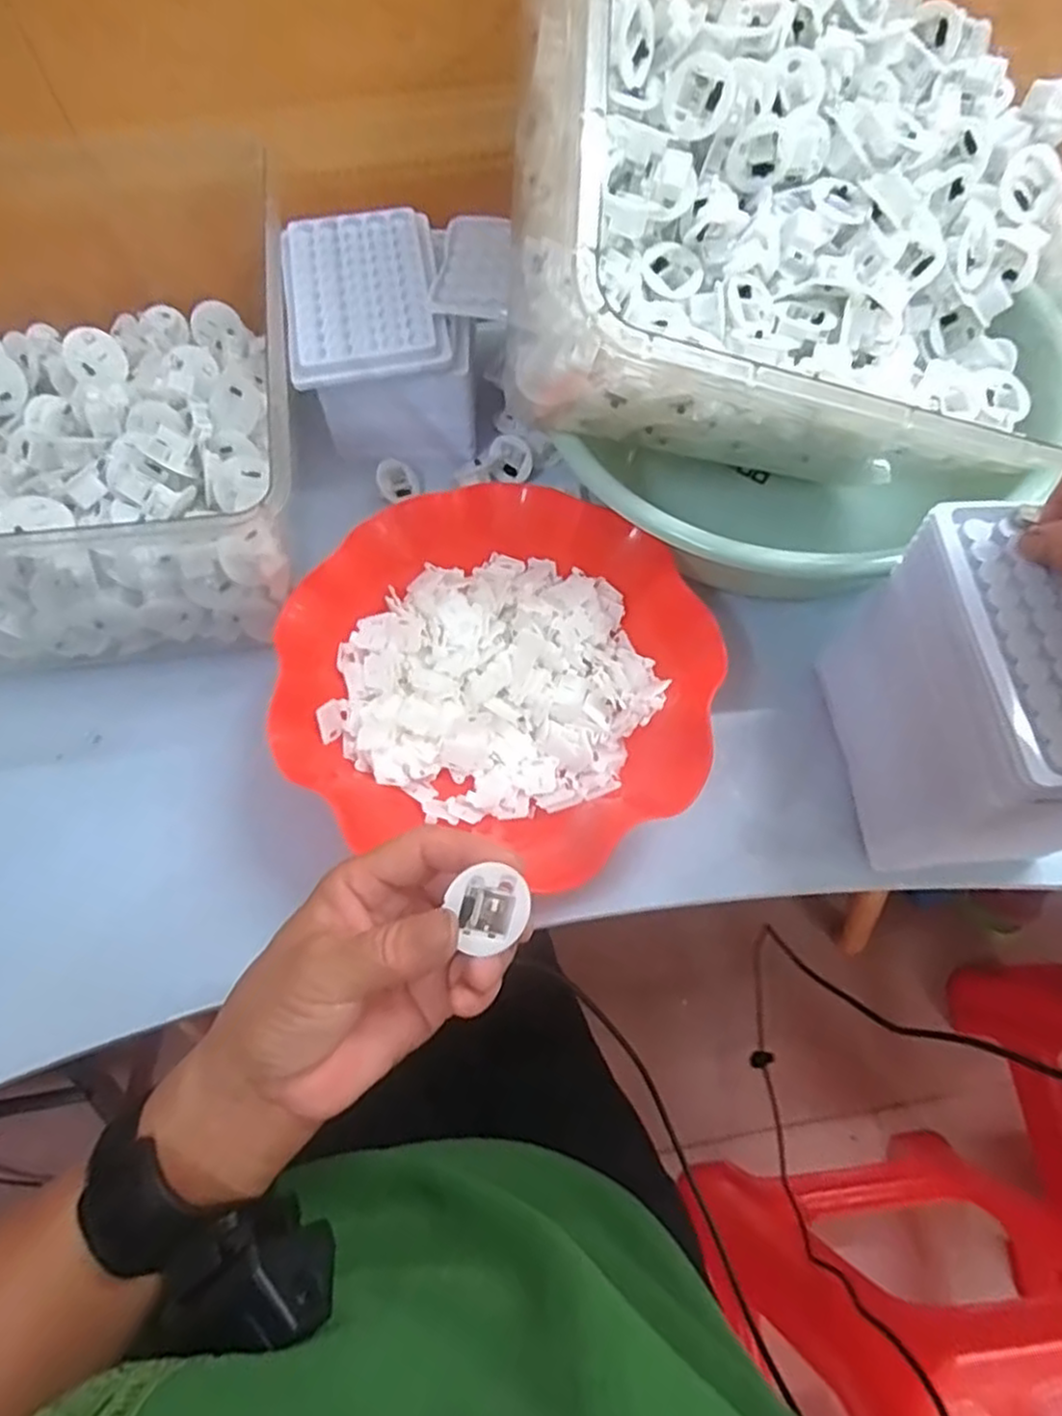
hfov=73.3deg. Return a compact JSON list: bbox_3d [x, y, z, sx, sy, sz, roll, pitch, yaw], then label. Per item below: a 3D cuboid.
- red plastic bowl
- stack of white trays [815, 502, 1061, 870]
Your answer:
[{"bbox_3d":[-0.017,-0.018,0.393,0.222,0.057,0.203,0,66,0],"label":"red plastic bowl"},{"bbox_3d":[0.218,-0.002,0.340,0.089,0.129,0.133,-2,66,-1],"label":"stack of white trays"}]

